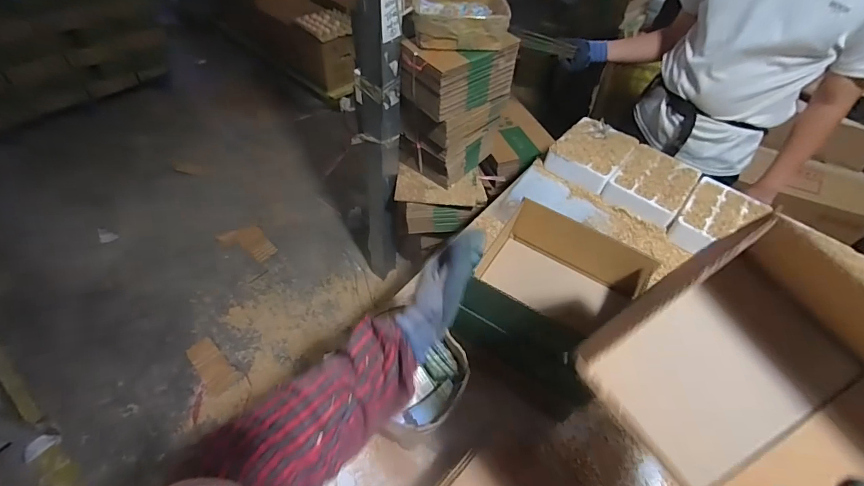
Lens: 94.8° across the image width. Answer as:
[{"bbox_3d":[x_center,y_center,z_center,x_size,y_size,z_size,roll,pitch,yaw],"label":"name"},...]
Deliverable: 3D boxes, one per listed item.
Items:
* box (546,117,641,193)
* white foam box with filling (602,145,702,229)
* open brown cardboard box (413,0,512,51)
[{"bbox_3d":[0.466,-0.263,1.159,0.181,0.076,0.235,34,56,19],"label":"box"},{"bbox_3d":[0.615,-0.170,1.098,0.180,0.069,0.252,36,56,21],"label":"white foam box with filling"},{"bbox_3d":[0.071,-0.591,1.042,0.247,0.091,0.206,4,51,-3],"label":"open brown cardboard box"}]

